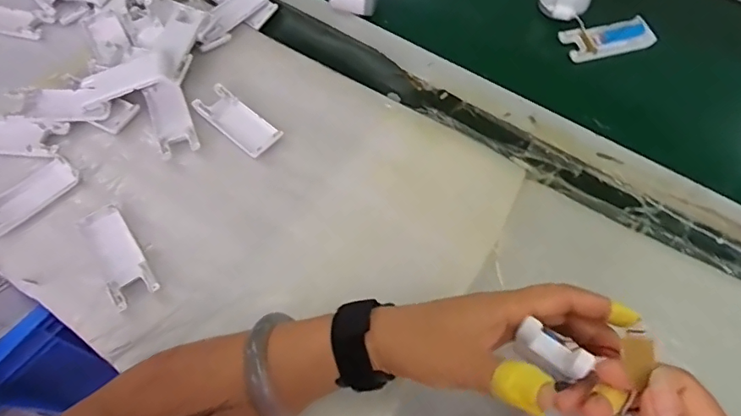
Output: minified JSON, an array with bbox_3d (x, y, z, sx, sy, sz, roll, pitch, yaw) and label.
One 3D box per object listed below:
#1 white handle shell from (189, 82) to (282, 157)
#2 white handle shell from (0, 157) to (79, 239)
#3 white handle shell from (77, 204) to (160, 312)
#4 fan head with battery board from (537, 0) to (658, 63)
[{"bbox_3d":[-0.139,-0.092,0.521,0.102,0.010,0.041,38,67,22],"label":"white handle shell"},{"bbox_3d":[-0.331,-0.010,0.474,0.041,0.018,0.098,34,65,21],"label":"white handle shell"},{"bbox_3d":[-0.226,0.041,0.445,0.036,0.007,0.102,-32,62,-16],"label":"white handle shell"},{"bbox_3d":[0.261,-0.237,0.582,0.103,0.060,0.118,-17,59,-8],"label":"fan head with battery board"}]

